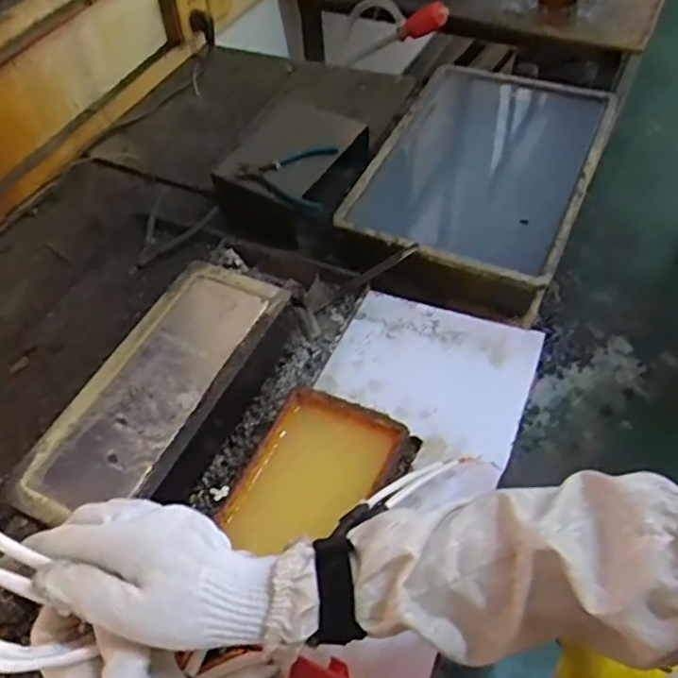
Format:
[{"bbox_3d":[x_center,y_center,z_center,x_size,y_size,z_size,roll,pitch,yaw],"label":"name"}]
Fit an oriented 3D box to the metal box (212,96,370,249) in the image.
[{"bbox_3d":[-0.063,-0.249,0.980,0.169,0.116,0.231,24,57,21],"label":"metal box"}]

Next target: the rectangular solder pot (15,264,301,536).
[{"bbox_3d":[-0.187,0.070,0.715,0.152,0.093,0.354,20,56,19],"label":"rectangular solder pot"}]

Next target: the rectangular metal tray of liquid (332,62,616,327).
[{"bbox_3d":[0.204,-0.216,0.970,0.315,0.140,0.490,20,56,19],"label":"rectangular metal tray of liquid"}]

